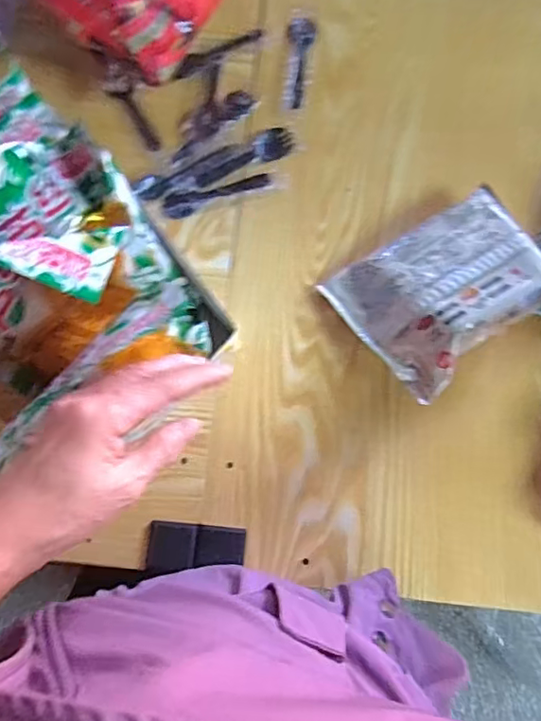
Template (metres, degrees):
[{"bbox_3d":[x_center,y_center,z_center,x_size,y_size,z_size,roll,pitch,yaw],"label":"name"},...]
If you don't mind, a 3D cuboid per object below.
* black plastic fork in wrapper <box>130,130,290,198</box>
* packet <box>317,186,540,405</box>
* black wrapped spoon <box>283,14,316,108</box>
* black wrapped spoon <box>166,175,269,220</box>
[{"bbox_3d":[-0.057,-0.199,0.577,0.164,0.014,0.034,-22,77,-4],"label":"black plastic fork in wrapper"},{"bbox_3d":[0.154,-0.072,0.511,0.173,0.027,0.139,-40,65,4],"label":"packet"},{"bbox_3d":[0.027,-0.319,0.610,0.028,0.004,0.116,10,77,4],"label":"black wrapped spoon"},{"bbox_3d":[-0.052,-0.166,0.574,0.109,0.006,0.024,-15,77,-2],"label":"black wrapped spoon"}]

